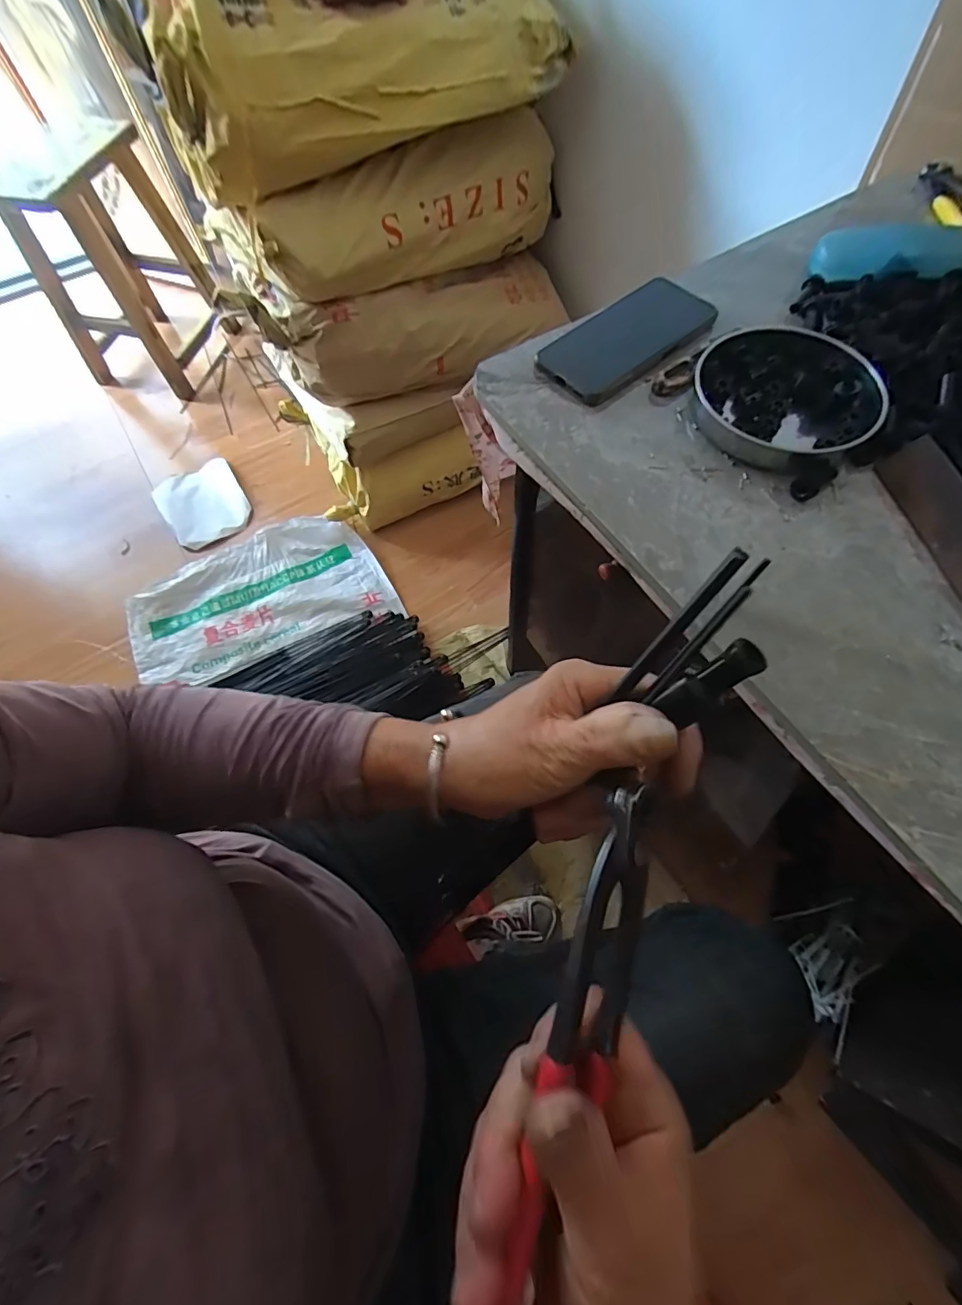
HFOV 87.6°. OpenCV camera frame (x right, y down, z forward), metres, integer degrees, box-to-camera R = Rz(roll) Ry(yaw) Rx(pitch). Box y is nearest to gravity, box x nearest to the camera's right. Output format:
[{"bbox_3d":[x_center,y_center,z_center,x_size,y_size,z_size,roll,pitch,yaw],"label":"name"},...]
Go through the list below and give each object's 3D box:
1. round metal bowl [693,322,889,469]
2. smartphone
[{"bbox_3d":[0.245,-0.209,0.409,0.135,0.025,0.139,-1,66,2],"label":"round metal bowl"},{"bbox_3d":[0.134,-0.286,0.453,0.167,0.013,0.077,-36,70,-13],"label":"smartphone"}]

